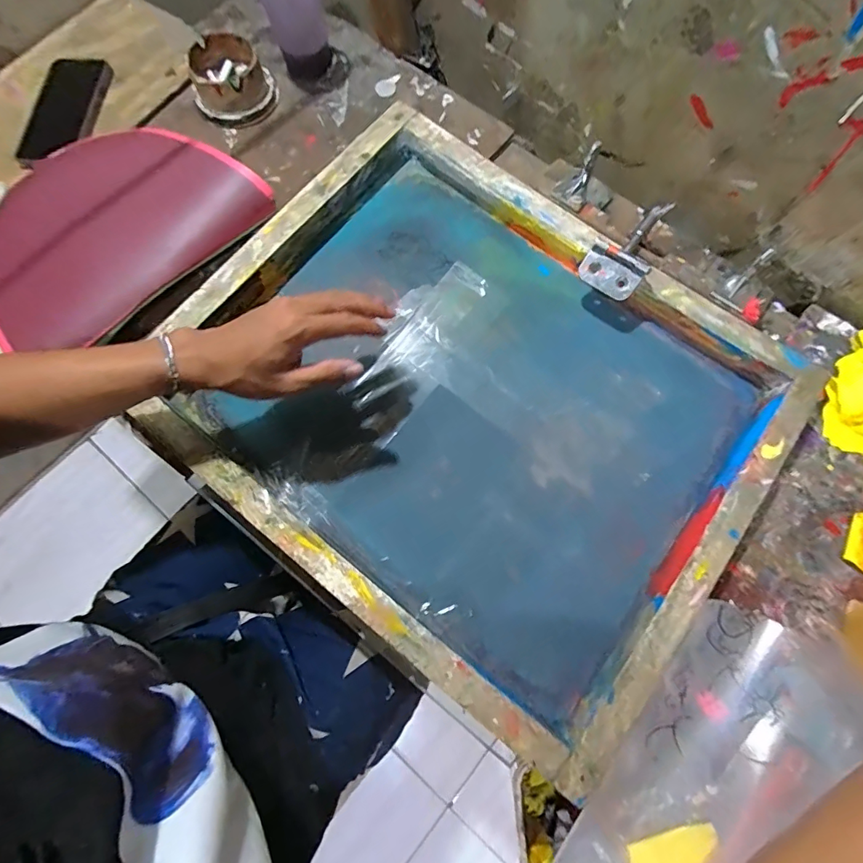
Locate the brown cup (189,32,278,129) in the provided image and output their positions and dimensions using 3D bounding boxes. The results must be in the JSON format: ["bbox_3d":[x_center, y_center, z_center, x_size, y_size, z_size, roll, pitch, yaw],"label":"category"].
[{"bbox_3d":[-0.250,-0.437,0.563,0.100,0.047,0.111,-23,76,-7],"label":"brown cup"}]

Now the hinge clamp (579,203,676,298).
[{"bbox_3d":[0.210,-0.195,0.475,0.060,0.025,0.111,37,79,9],"label":"hinge clamp"}]

